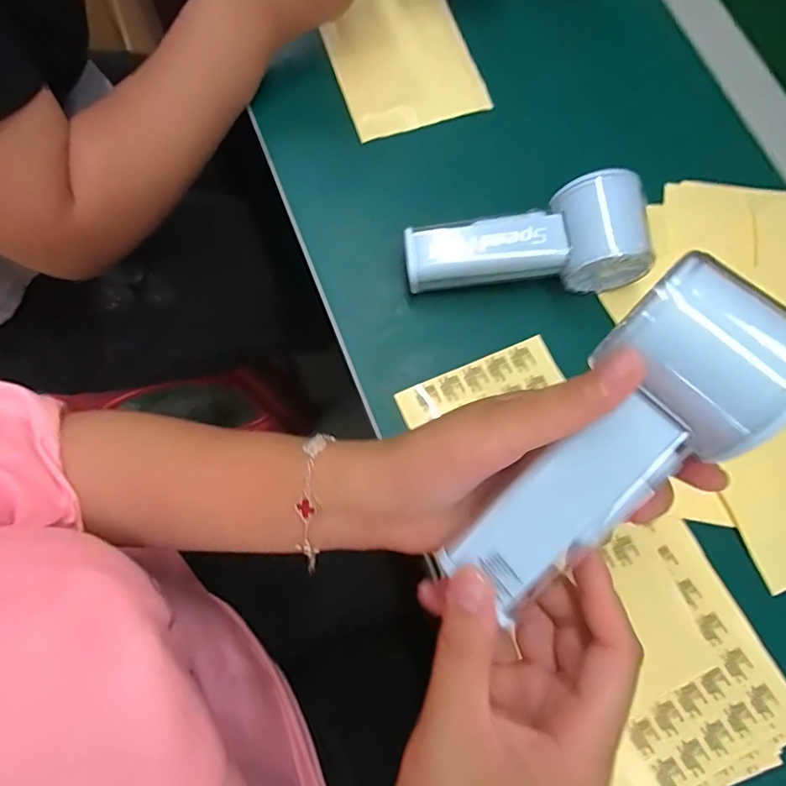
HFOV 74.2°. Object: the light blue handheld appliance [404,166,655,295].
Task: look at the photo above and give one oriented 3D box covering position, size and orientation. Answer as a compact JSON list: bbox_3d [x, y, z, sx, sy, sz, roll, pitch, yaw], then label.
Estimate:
[{"bbox_3d":[0.084,-0.097,0.333,0.152,0.063,0.061,-4,71,-5],"label":"light blue handheld appliance"}]

